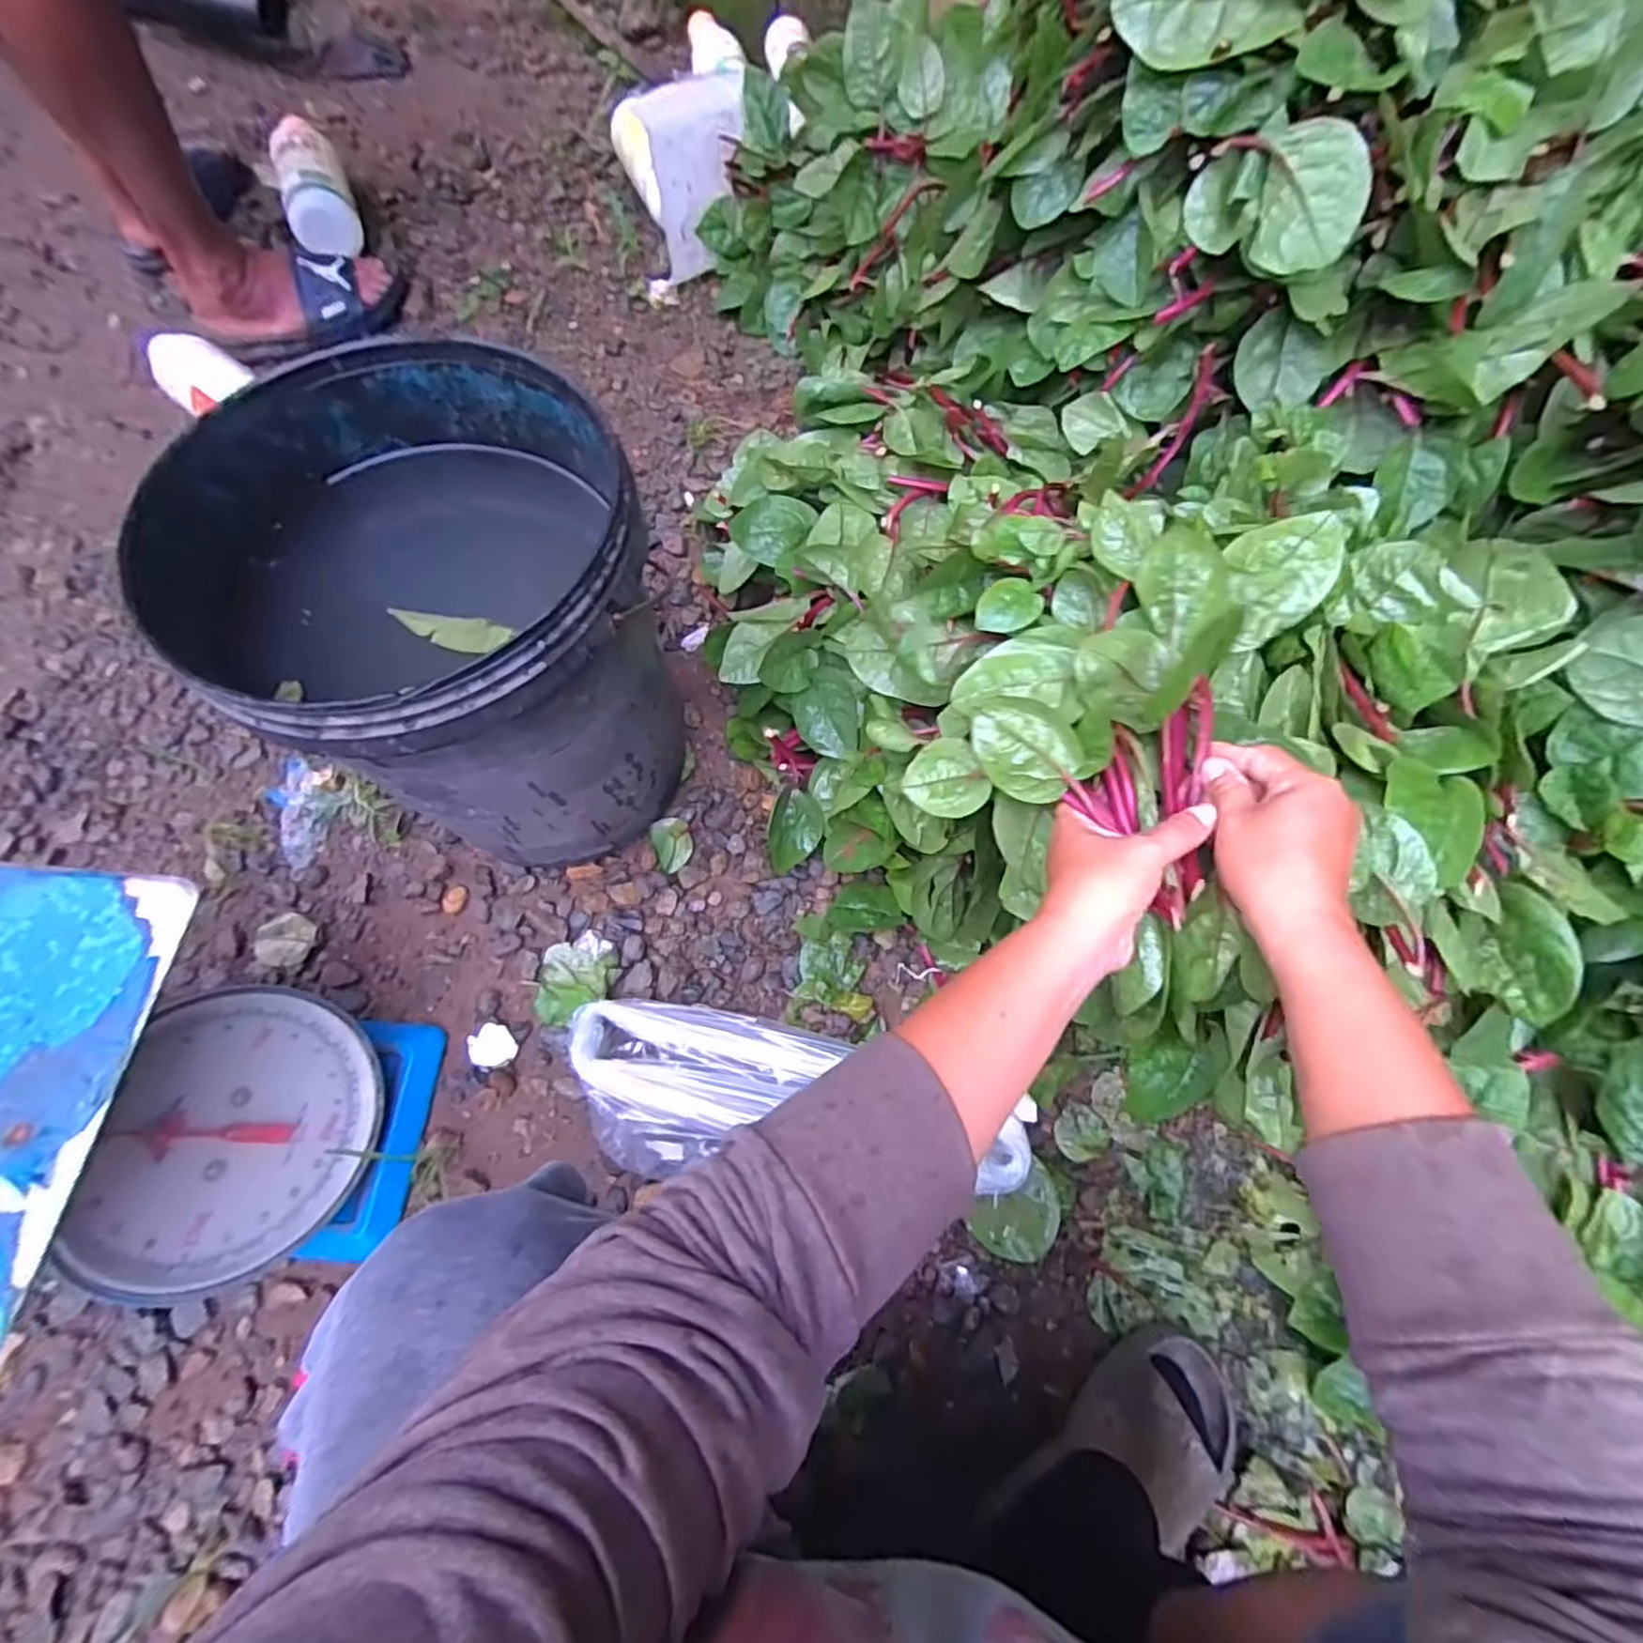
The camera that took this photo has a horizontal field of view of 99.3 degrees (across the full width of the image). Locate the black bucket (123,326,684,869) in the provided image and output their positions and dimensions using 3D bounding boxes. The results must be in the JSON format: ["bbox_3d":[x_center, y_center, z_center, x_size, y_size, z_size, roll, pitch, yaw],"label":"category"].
[{"bbox_3d":[-0.274,-0.149,0.578,0.282,0.322,0.299,1,71,-2],"label":"black bucket"}]

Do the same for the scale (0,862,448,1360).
[{"bbox_3d":[-0.513,0.212,0.505,0.305,0.272,0.294,4,71,-1],"label":"scale"}]

